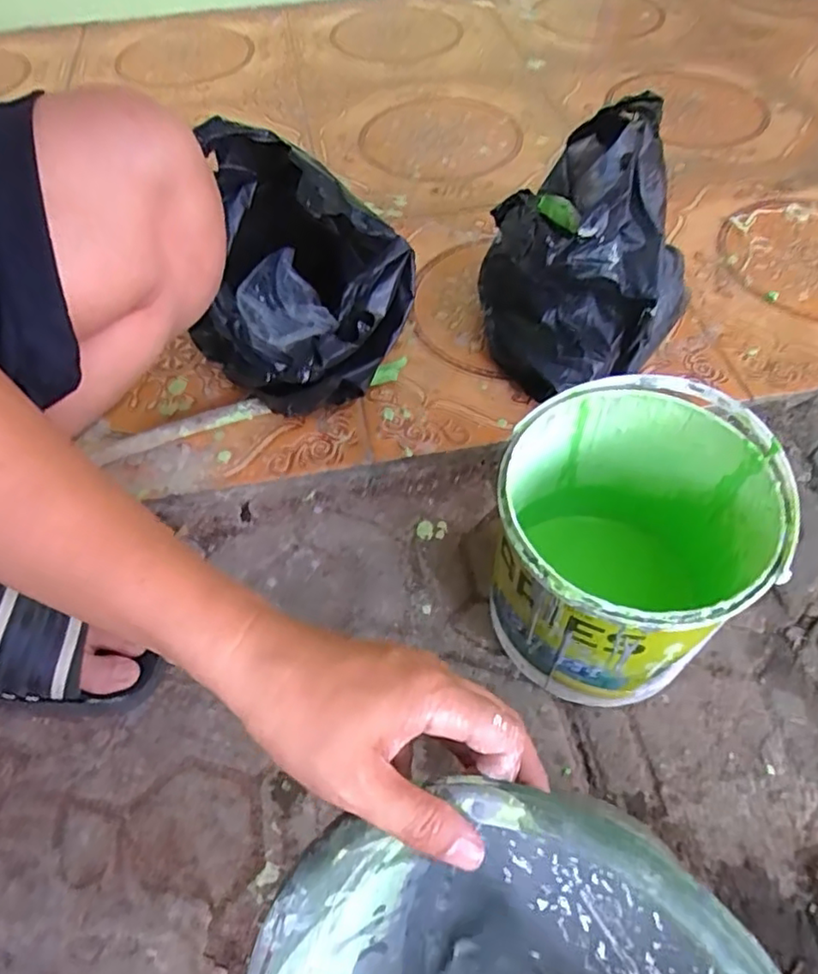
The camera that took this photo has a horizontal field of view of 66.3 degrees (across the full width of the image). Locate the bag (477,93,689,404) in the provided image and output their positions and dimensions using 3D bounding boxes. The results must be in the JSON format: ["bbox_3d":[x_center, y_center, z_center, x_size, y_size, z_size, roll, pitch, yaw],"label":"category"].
[{"bbox_3d":[0.179,-0.250,0.641,0.201,0.212,0.271,7,56,8],"label":"bag"}]

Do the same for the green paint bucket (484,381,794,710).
[{"bbox_3d":[0.158,0.052,0.482,0.183,0.194,0.177,-1,55,2],"label":"green paint bucket"}]

